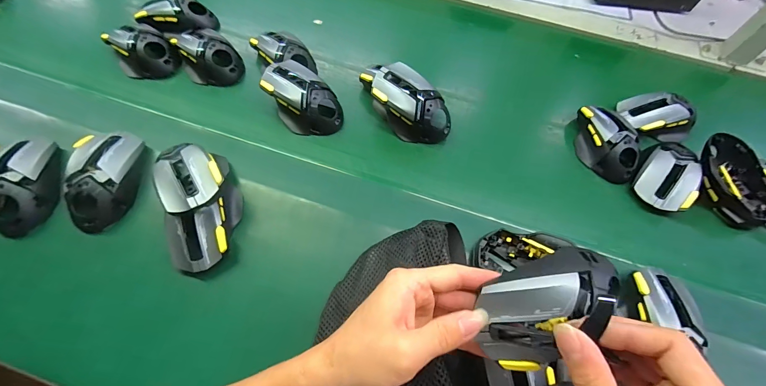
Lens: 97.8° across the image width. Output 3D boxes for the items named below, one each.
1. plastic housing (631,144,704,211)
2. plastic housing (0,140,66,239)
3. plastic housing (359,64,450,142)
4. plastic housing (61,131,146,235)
[{"bbox_3d":[0.366,-0.021,0.429,0.069,0.039,0.098,26,64,9],"label":"plastic housing"},{"bbox_3d":[-0.409,-0.011,0.377,0.083,0.042,0.113,-15,65,-11],"label":"plastic housing"},{"bbox_3d":[0.029,-0.119,0.448,0.136,0.056,0.066,36,66,14],"label":"plastic housing"},{"bbox_3d":[-0.321,-0.017,0.383,0.073,0.042,0.119,-2,63,-5],"label":"plastic housing"}]

